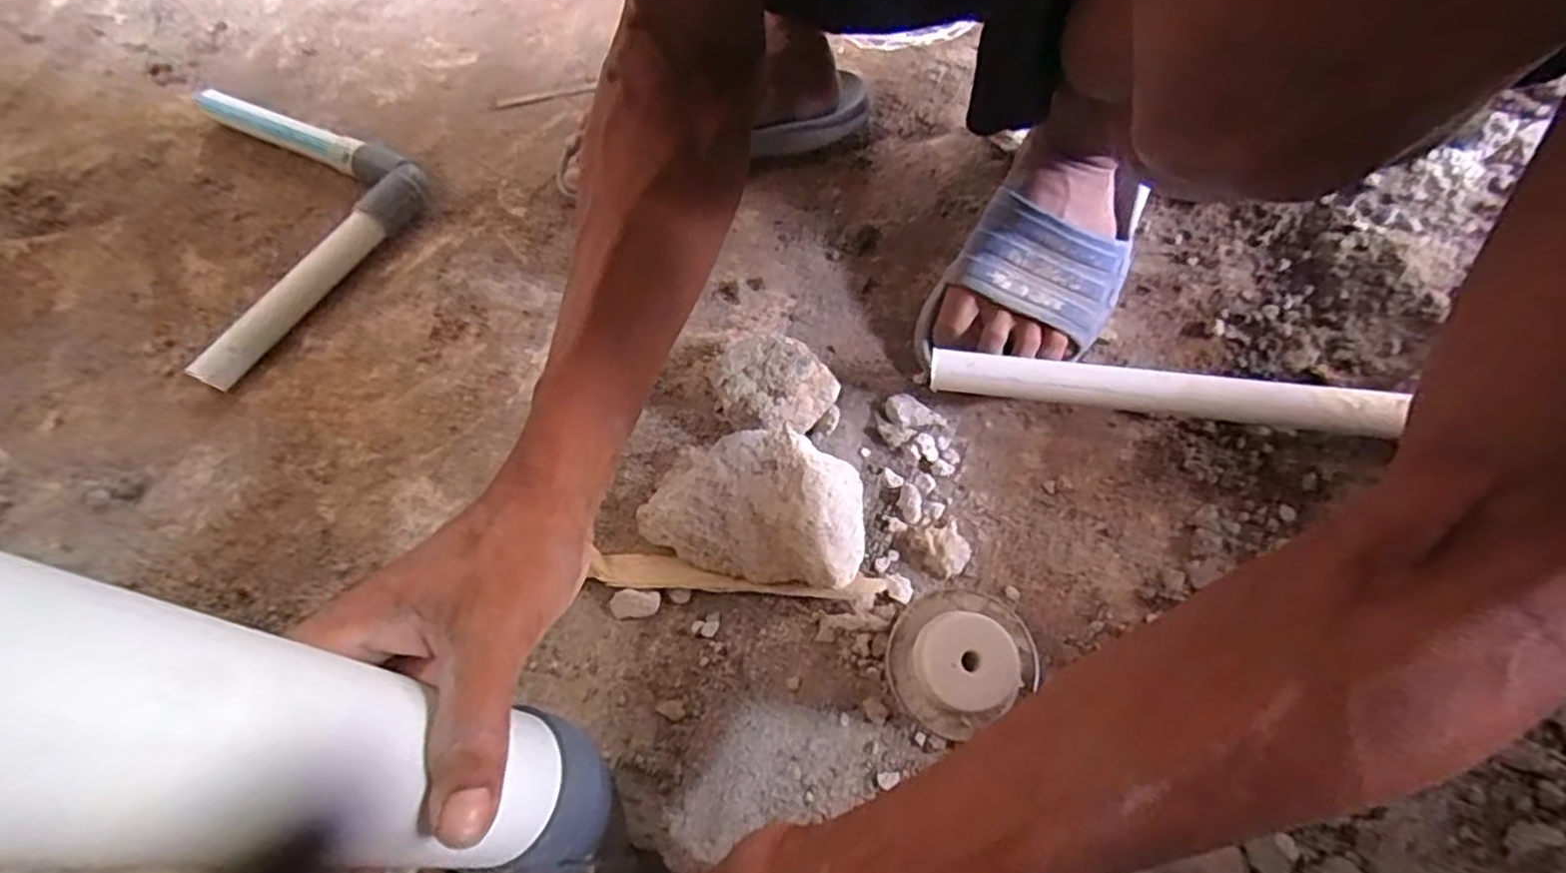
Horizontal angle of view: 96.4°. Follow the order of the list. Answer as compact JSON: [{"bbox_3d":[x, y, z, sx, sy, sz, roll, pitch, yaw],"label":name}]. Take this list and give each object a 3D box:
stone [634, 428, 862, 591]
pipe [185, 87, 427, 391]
[{"bbox_3d":[-0.018,0.040,0.418,0.134,0.058,0.078,13,63,8],"label":"stone"},{"bbox_3d":[-0.428,-0.171,0.550,0.214,0.038,0.231,24,65,14],"label":"pipe"}]

